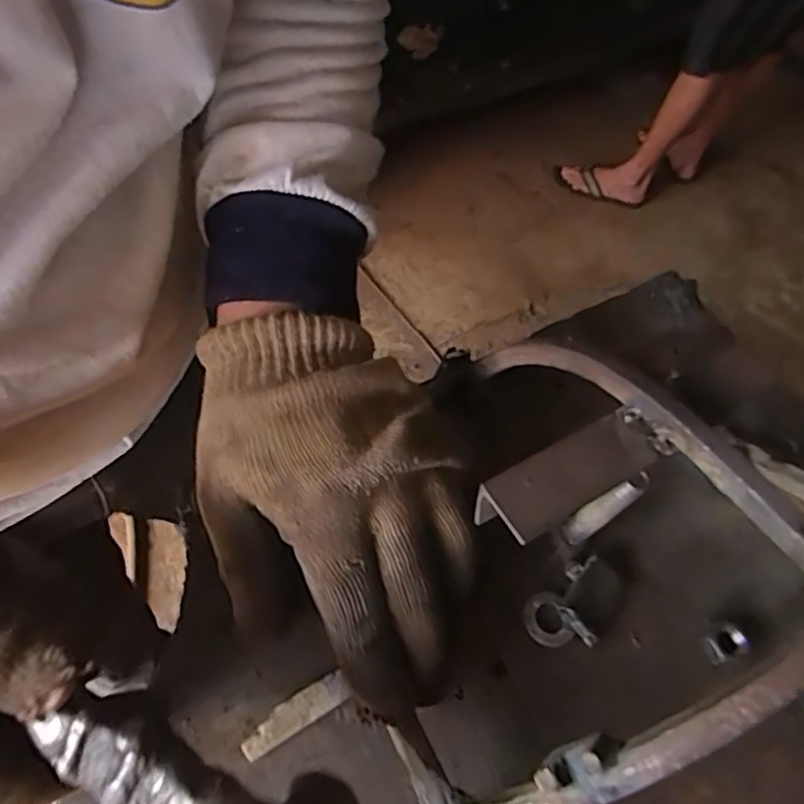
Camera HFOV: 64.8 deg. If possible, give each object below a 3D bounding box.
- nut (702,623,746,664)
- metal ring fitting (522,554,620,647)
[{"bbox_3d":[0.148,0.111,0.291,0.018,0.007,0.012,-18,60,-19],"label":"nut"},{"bbox_3d":[0.080,0.093,0.291,0.047,0.015,0.030,-34,66,-27],"label":"metal ring fitting"}]

